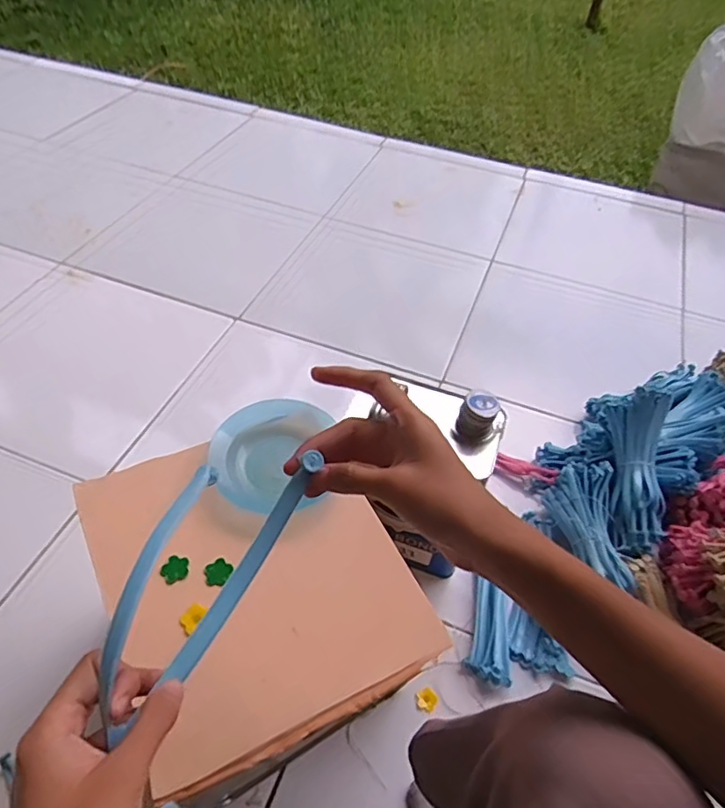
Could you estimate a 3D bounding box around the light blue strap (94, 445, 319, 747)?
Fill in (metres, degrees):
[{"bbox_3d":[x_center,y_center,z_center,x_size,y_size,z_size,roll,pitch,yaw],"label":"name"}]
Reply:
[{"bbox_3d":[-0.092,0.085,0.305,0.060,0.040,0.156,26,53,17],"label":"light blue strap"}]

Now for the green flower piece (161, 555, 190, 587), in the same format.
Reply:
[{"bbox_3d":[-0.159,0.140,0.484,0.023,0.008,0.023,-10,51,-12],"label":"green flower piece"}]

